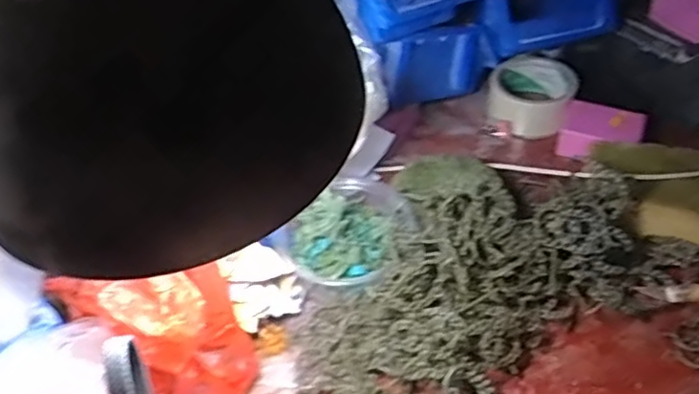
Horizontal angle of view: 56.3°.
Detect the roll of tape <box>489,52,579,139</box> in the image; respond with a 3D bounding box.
[{"bbox_3d":[0.206,-0.119,0.734,0.090,0.048,0.094,-3,46,3],"label":"roll of tape"}]

